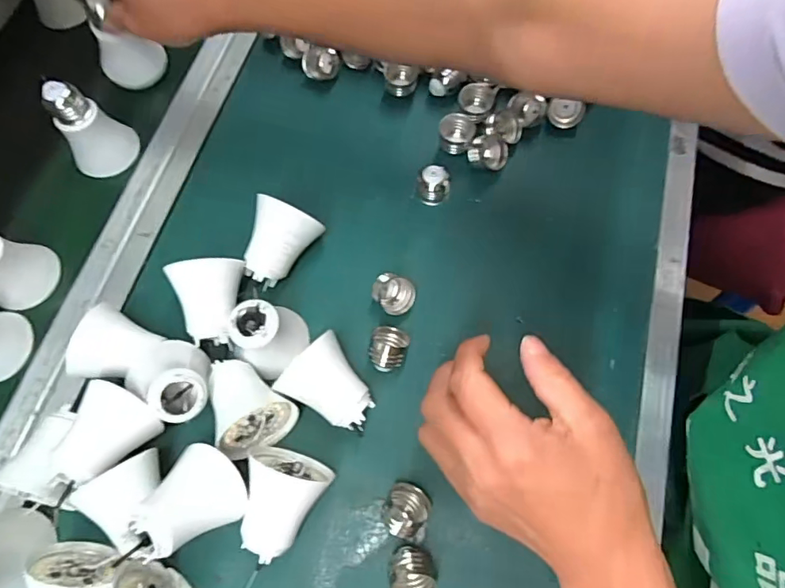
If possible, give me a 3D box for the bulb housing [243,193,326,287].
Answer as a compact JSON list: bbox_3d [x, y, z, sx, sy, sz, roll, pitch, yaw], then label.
[{"bbox_3d":[-0.080,-0.032,0.362,0.042,0.048,0.050,19,71,9],"label":"bulb housing"}]

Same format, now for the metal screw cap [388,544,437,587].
[{"bbox_3d":[0.012,0.164,0.296,0.027,0.024,0.030,-4,69,1],"label":"metal screw cap"}]

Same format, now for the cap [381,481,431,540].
[{"bbox_3d":[0.008,0.131,0.311,0.029,0.026,0.026,-38,72,-11],"label":"cap"}]

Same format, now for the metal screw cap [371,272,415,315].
[{"bbox_3d":[0.001,0.002,0.364,0.030,0.023,0.024,30,74,13],"label":"metal screw cap"}]

